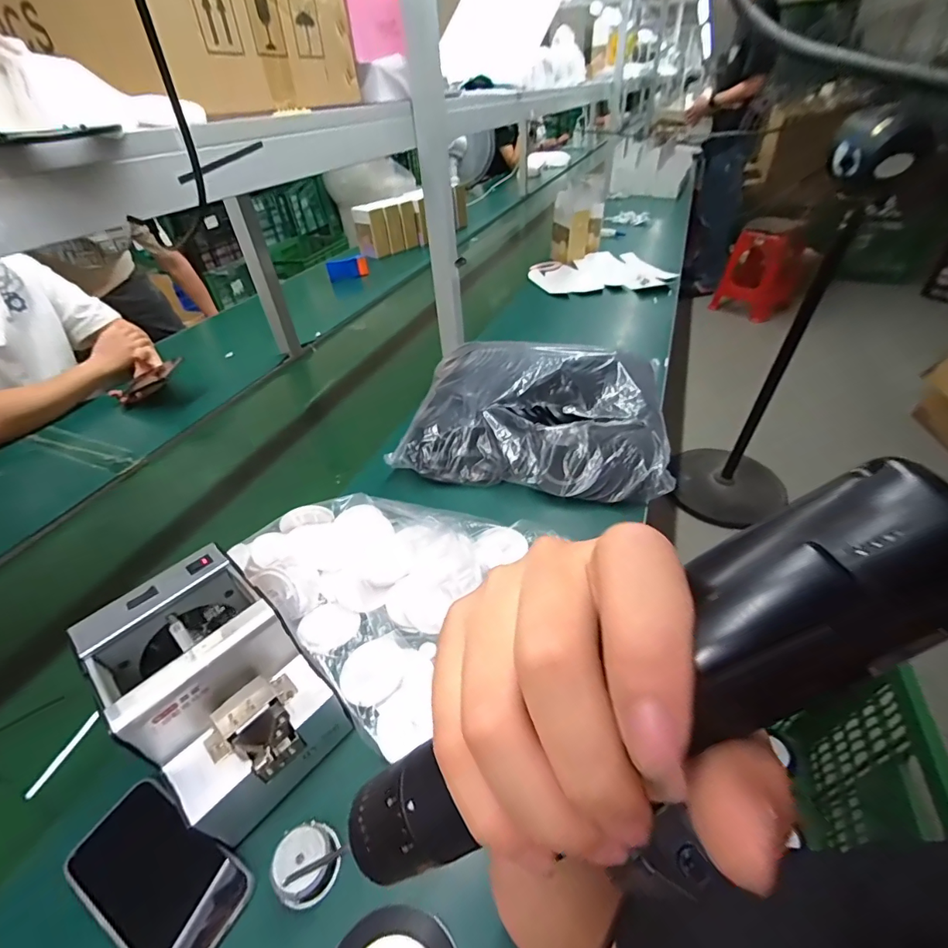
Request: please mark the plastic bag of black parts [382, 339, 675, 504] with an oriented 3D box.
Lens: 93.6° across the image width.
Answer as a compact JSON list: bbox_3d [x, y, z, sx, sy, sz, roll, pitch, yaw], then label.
[{"bbox_3d":[0.104,-0.102,0.738,0.398,0.113,0.298,6,42,11],"label":"plastic bag of black parts"}]

